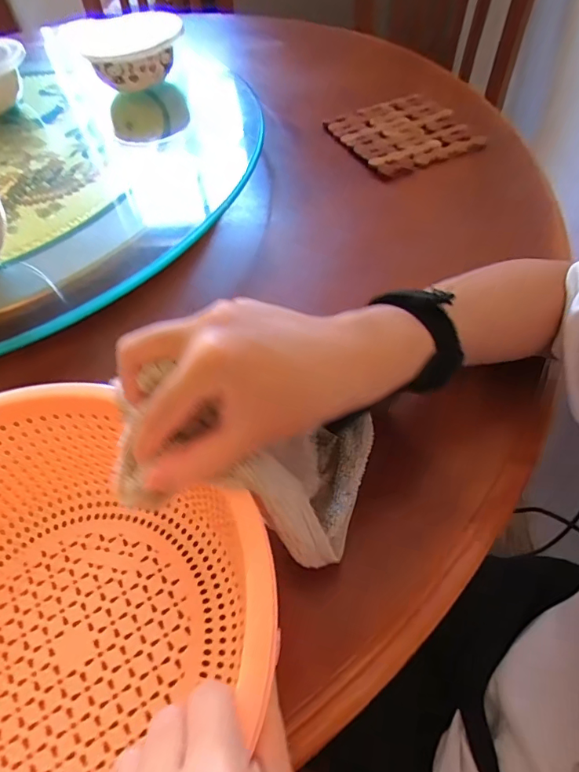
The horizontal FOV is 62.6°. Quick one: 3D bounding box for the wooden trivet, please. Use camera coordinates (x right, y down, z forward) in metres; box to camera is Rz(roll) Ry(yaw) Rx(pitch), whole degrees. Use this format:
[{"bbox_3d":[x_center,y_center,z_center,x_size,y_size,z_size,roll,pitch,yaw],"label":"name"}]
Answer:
[{"bbox_3d":[0.133,-0.302,0.565,0.136,0.013,0.142,-22,55,-11],"label":"wooden trivet"}]

